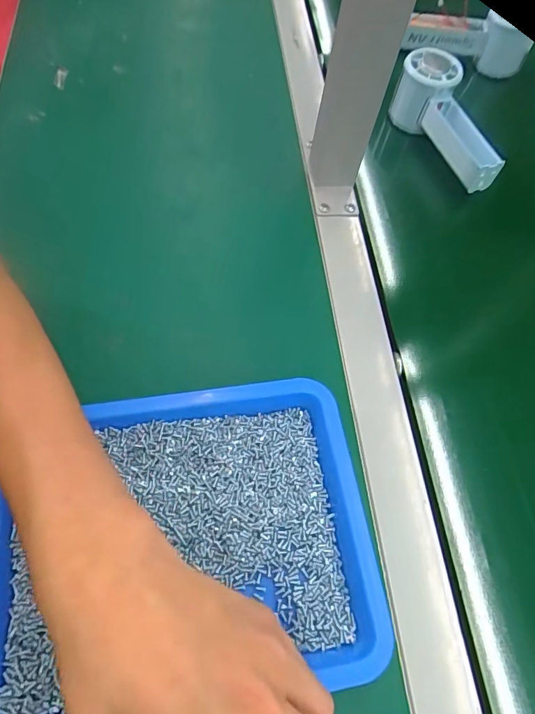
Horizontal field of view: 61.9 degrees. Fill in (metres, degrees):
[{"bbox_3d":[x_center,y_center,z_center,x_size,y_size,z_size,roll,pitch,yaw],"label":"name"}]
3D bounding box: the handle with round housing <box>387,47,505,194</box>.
[{"bbox_3d":[0.172,-0.225,0.427,0.045,0.058,0.139,-17,64,-12],"label":"handle with round housing"}]

